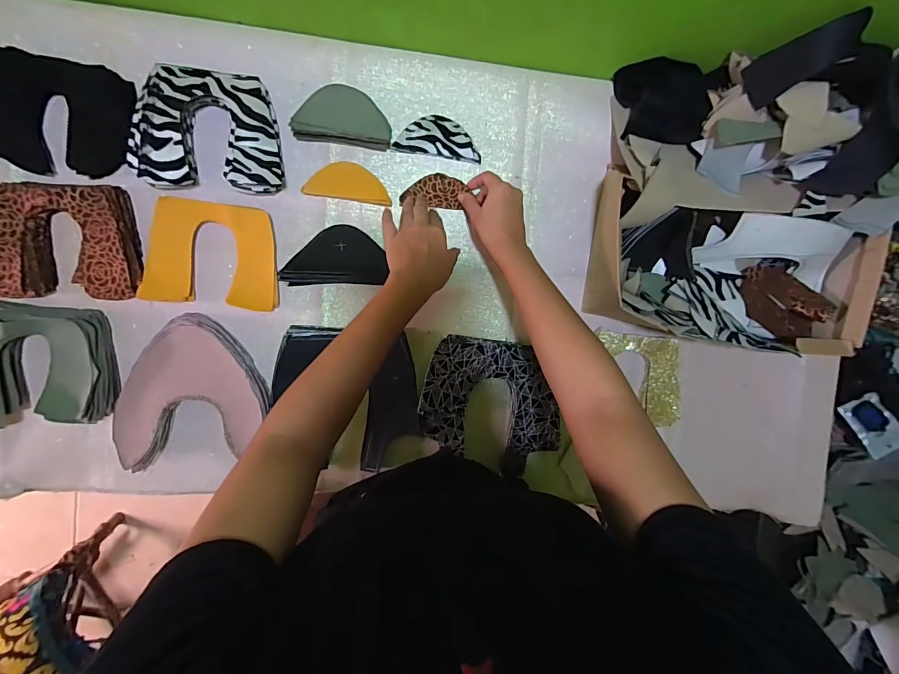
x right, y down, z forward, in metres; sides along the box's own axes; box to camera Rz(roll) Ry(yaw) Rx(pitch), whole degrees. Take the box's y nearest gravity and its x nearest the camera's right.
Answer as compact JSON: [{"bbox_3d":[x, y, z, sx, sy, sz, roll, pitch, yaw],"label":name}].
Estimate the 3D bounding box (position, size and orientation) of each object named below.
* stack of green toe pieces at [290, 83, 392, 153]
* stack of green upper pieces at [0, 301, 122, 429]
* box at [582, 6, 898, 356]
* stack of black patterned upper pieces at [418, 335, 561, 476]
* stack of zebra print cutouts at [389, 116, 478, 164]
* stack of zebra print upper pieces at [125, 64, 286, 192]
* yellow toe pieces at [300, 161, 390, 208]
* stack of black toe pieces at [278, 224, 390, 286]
[{"bbox_3d":[-0.134,-0.273,0.505,0.120,0.038,0.063,1,93,-7],"label":"stack of green toe pieces"},{"bbox_3d":[-0.484,0.037,0.475,0.161,0.070,0.138,5,92,-7],"label":"stack of green upper pieces"},{"bbox_3d":[0.371,-0.165,0.513,0.346,0.149,0.343,11,92,-8],"label":"box"},{"bbox_3d":[0.058,0.094,0.551,0.190,0.033,0.173,11,92,-8],"label":"stack of black patterned upper pieces"},{"bbox_3d":[-0.014,-0.265,0.535,0.113,0.011,0.051,6,92,-7],"label":"stack of zebra print cutouts"},{"bbox_3d":[-0.283,-0.242,0.484,0.160,0.055,0.131,1,93,-7],"label":"stack of zebra print upper pieces"},{"bbox_3d":[-0.129,-0.198,0.514,0.107,0.014,0.042,6,92,-7],"label":"yellow toe pieces"},{"bbox_3d":[-0.152,-0.102,0.517,0.121,0.031,0.072,0,93,-7],"label":"stack of black toe pieces"}]

